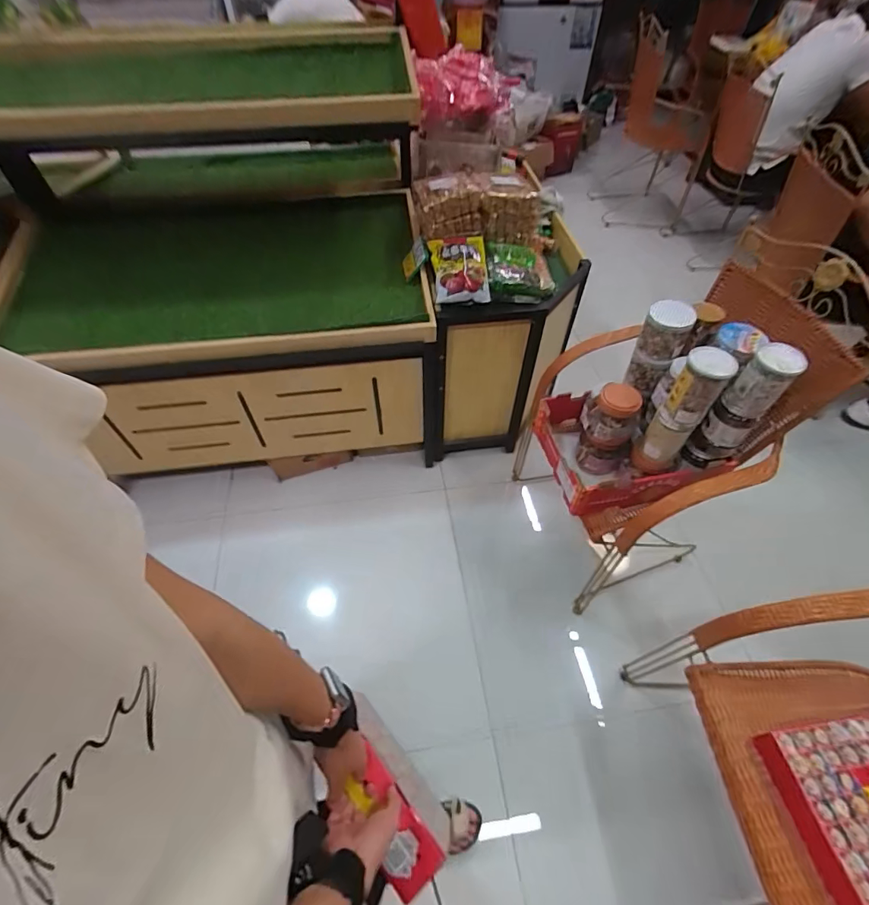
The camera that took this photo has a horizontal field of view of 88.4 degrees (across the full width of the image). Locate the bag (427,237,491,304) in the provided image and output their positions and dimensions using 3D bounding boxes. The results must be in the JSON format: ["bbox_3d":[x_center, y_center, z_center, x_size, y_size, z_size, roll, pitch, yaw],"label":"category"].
[{"bbox_3d":[0.071,-0.522,1.259,0.152,0.034,0.224,-6,75,-3],"label":"bag"}]

